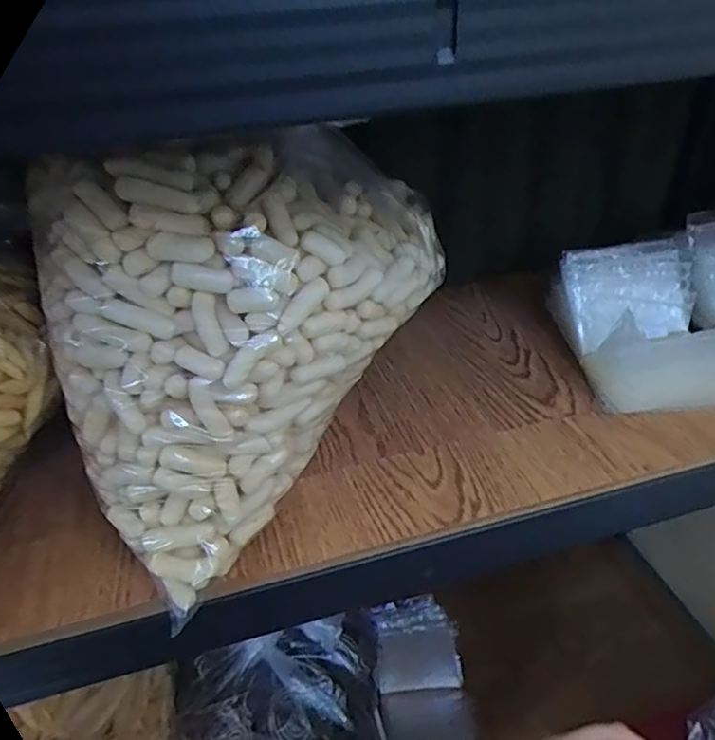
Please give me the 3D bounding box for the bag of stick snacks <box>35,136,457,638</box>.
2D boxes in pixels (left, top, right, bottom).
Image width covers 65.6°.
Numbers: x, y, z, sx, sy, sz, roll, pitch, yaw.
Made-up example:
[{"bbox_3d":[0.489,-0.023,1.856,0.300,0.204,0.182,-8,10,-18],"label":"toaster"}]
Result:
[{"bbox_3d":[-0.057,-0.028,0.353,0.115,0.221,0.257,27,46,36],"label":"bag of stick snacks"}]

